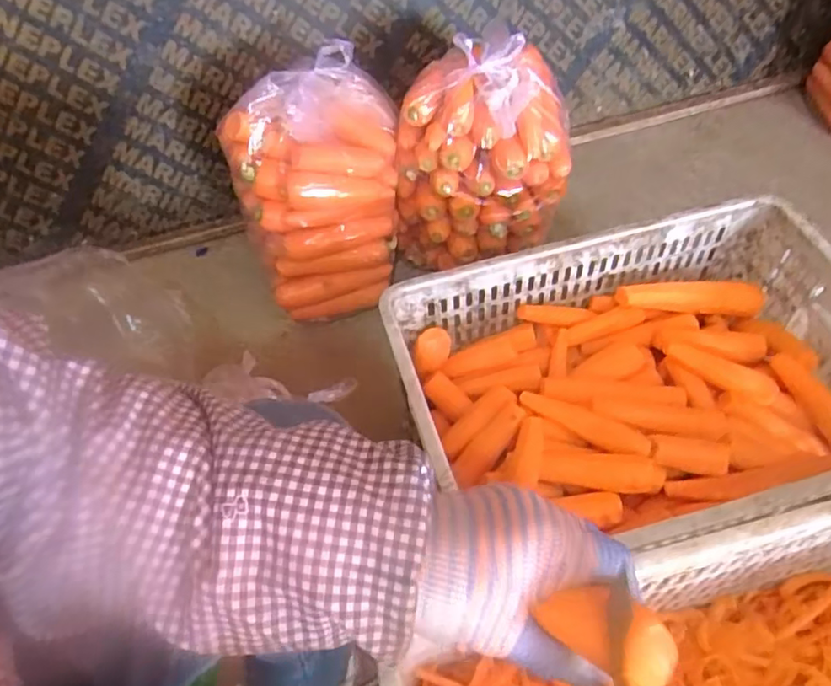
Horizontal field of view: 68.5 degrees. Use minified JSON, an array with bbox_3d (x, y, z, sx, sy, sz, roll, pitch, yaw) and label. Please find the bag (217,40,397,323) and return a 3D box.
[{"bbox_3d":[-0.131,-0.207,0.883,0.228,0.310,0.182,-20,54,-10],"label":"bag"}]

